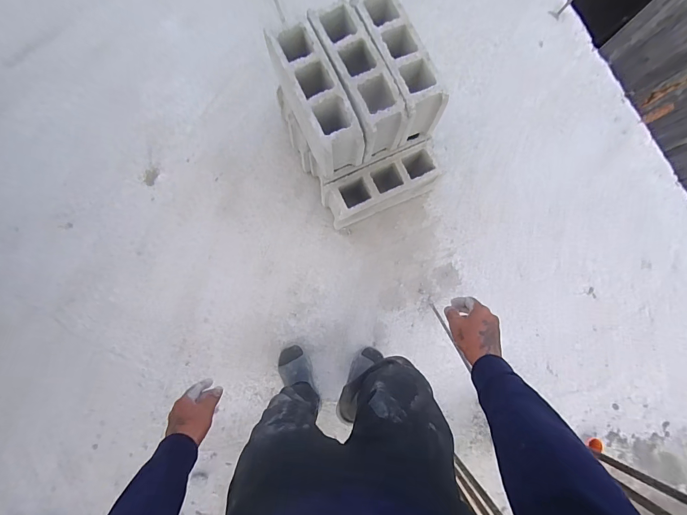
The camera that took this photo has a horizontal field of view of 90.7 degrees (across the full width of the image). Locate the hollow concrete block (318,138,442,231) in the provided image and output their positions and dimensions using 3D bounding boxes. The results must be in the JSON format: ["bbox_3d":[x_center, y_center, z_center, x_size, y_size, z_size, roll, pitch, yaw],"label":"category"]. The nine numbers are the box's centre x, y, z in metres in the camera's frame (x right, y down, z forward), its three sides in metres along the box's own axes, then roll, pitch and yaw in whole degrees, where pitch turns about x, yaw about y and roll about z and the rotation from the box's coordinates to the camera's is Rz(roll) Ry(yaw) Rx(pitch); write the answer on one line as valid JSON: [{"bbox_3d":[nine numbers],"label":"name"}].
[{"bbox_3d":[0.125,-0.234,1.155,0.369,0.200,0.128,-24,85,-4],"label":"hollow concrete block"}]

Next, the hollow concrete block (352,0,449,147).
[{"bbox_3d":[0.152,-0.547,0.999,0.120,0.200,0.372,-25,86,-4],"label":"hollow concrete block"}]

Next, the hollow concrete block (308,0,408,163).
[{"bbox_3d":[0.038,-0.489,0.958,0.117,0.181,0.363,-26,86,-4],"label":"hollow concrete block"}]

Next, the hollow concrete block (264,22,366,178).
[{"bbox_3d":[-0.076,-0.432,0.979,0.119,0.210,0.354,-27,86,-4],"label":"hollow concrete block"}]

